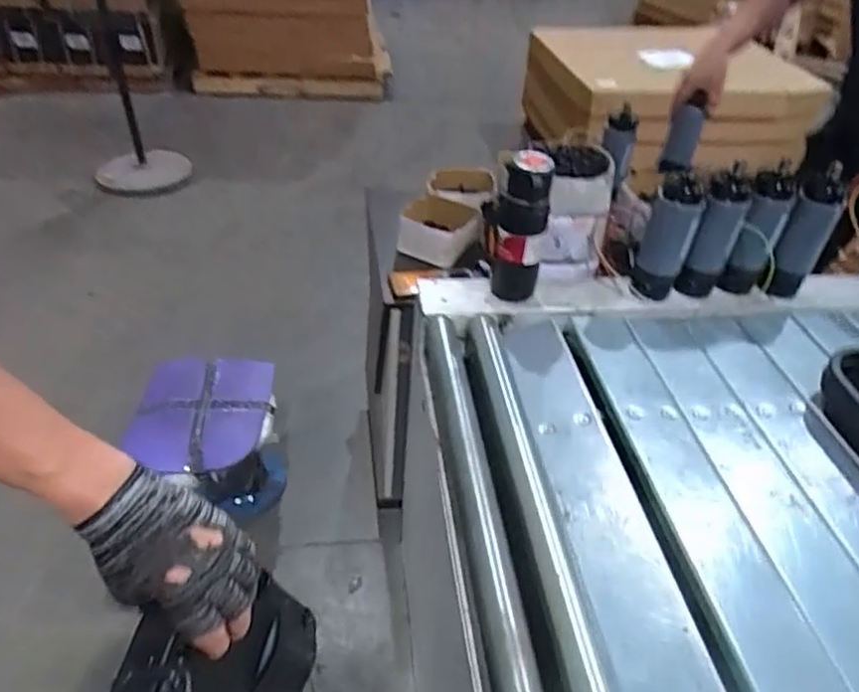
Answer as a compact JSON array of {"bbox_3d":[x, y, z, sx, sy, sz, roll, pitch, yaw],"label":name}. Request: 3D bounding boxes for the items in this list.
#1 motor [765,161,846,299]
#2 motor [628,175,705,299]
[{"bbox_3d":[0.641,-0.184,1.095,0.069,0.223,0.075,26,44,25],"label":"motor"},{"bbox_3d":[0.404,-0.185,1.081,0.075,0.216,0.084,16,40,14],"label":"motor"}]

